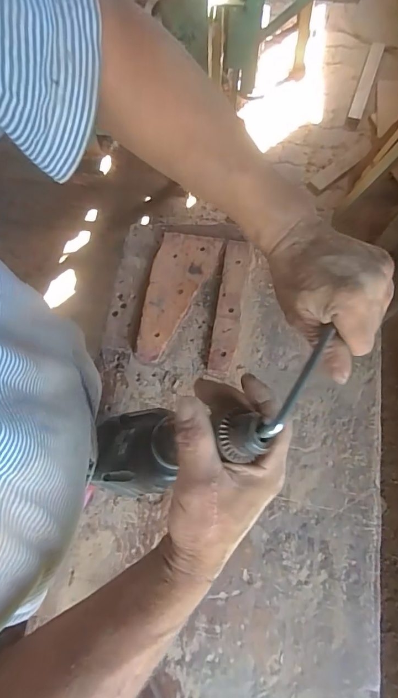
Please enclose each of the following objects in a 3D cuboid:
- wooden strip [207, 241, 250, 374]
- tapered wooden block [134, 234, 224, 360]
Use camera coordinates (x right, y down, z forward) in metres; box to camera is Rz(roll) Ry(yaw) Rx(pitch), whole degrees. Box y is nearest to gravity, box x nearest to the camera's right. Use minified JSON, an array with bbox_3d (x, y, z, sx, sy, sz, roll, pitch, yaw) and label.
[{"bbox_3d":[0.055,-0.079,0.711,0.043,0.018,0.253,8,70,4],"label":"wooden strip"},{"bbox_3d":[-0.042,-0.092,0.716,0.105,0.022,0.247,13,71,6],"label":"tapered wooden block"}]

